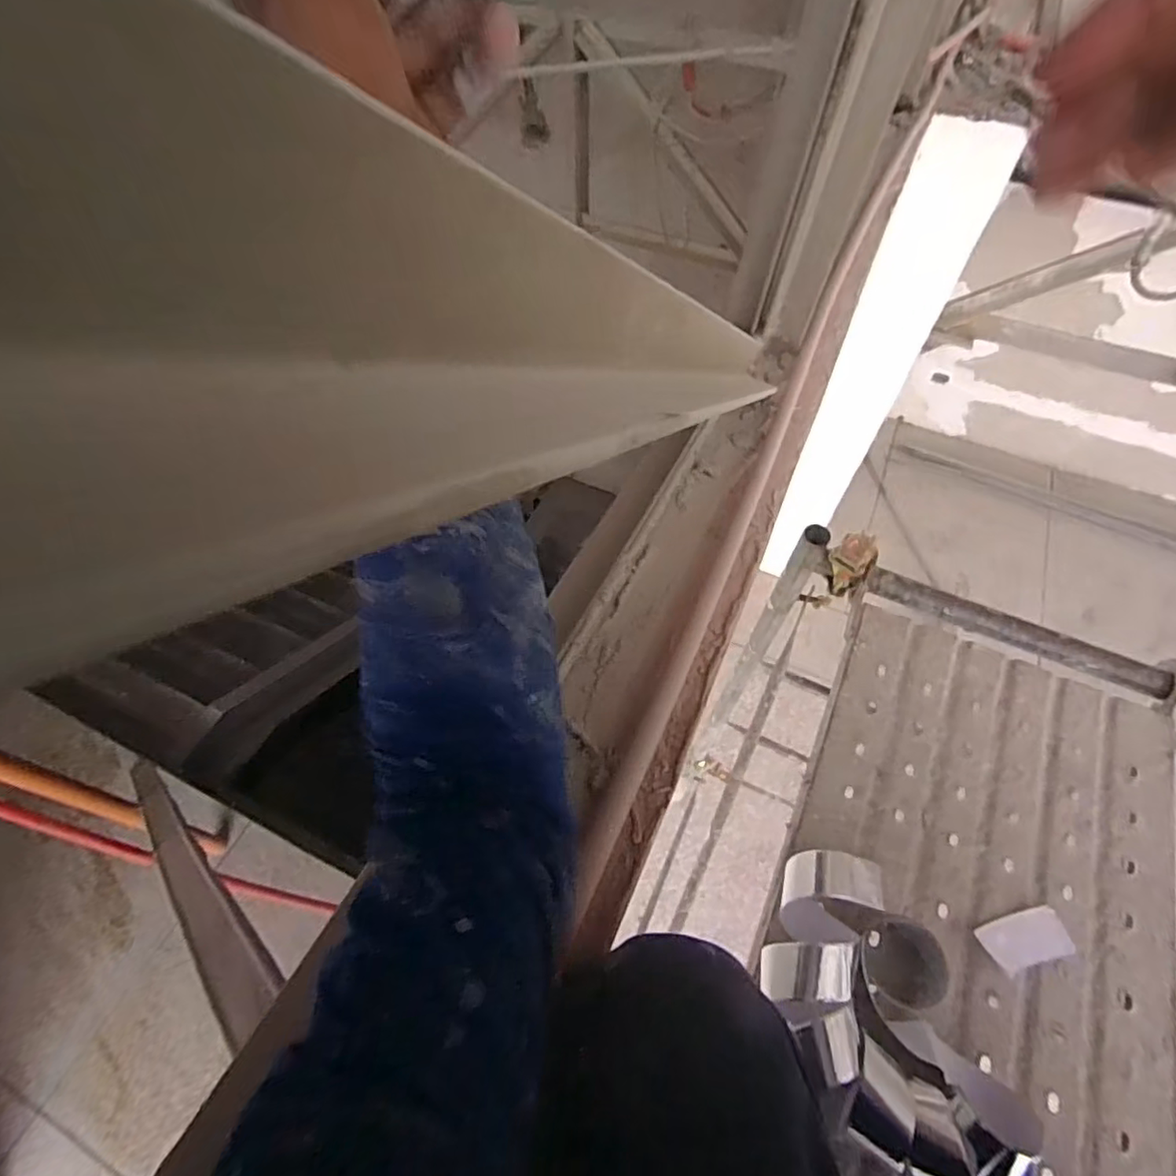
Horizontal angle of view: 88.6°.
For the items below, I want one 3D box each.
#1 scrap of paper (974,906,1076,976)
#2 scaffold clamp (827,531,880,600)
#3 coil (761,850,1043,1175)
[{"bbox_3d":[0.465,0.372,0.639,0.097,0.007,0.050,-11,71,-8],"label":"scrap of paper"},{"bbox_3d":[0.389,-0.033,0.894,0.059,0.090,0.066,37,65,21],"label":"scaffold clamp"},{"bbox_3d":[0.276,0.411,0.592,0.204,0.080,0.282,-10,58,-6],"label":"coil"}]

